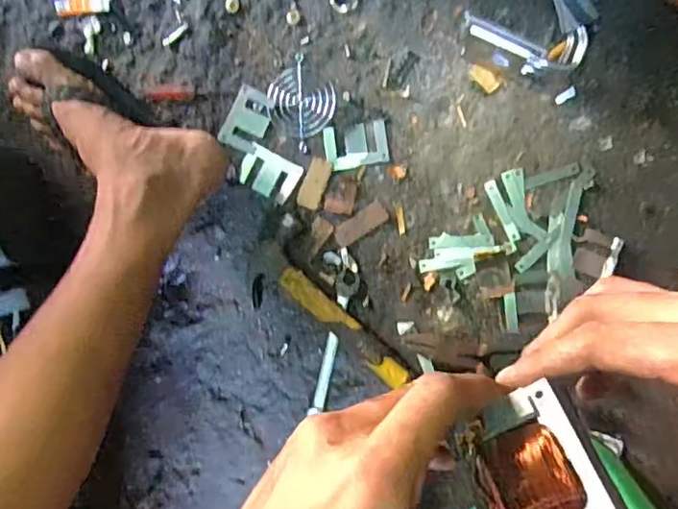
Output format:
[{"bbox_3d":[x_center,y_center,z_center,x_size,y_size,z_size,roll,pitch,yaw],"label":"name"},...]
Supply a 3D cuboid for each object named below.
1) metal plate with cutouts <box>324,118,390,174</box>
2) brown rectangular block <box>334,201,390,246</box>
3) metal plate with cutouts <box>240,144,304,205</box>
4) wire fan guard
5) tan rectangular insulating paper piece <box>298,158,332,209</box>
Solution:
[{"bbox_3d":[0.019,-0.114,0.628,0.064,0.004,0.047,-9,88,7],"label":"metal plate with cutouts"},{"bbox_3d":[0.023,-0.032,0.624,0.060,0.004,0.021,-34,85,6],"label":"brown rectangular block"},{"bbox_3d":[-0.075,-0.086,0.644,0.063,0.004,0.044,29,93,7],"label":"metal plate with cutouts"},{"bbox_3d":[-0.041,-0.161,0.638,0.076,0.005,0.073,41,94,7],"label":"wire fan guard"},{"bbox_3d":[-0.026,-0.075,0.633,0.023,0.004,0.053,20,91,8],"label":"tan rectangular insulating paper piece"}]

